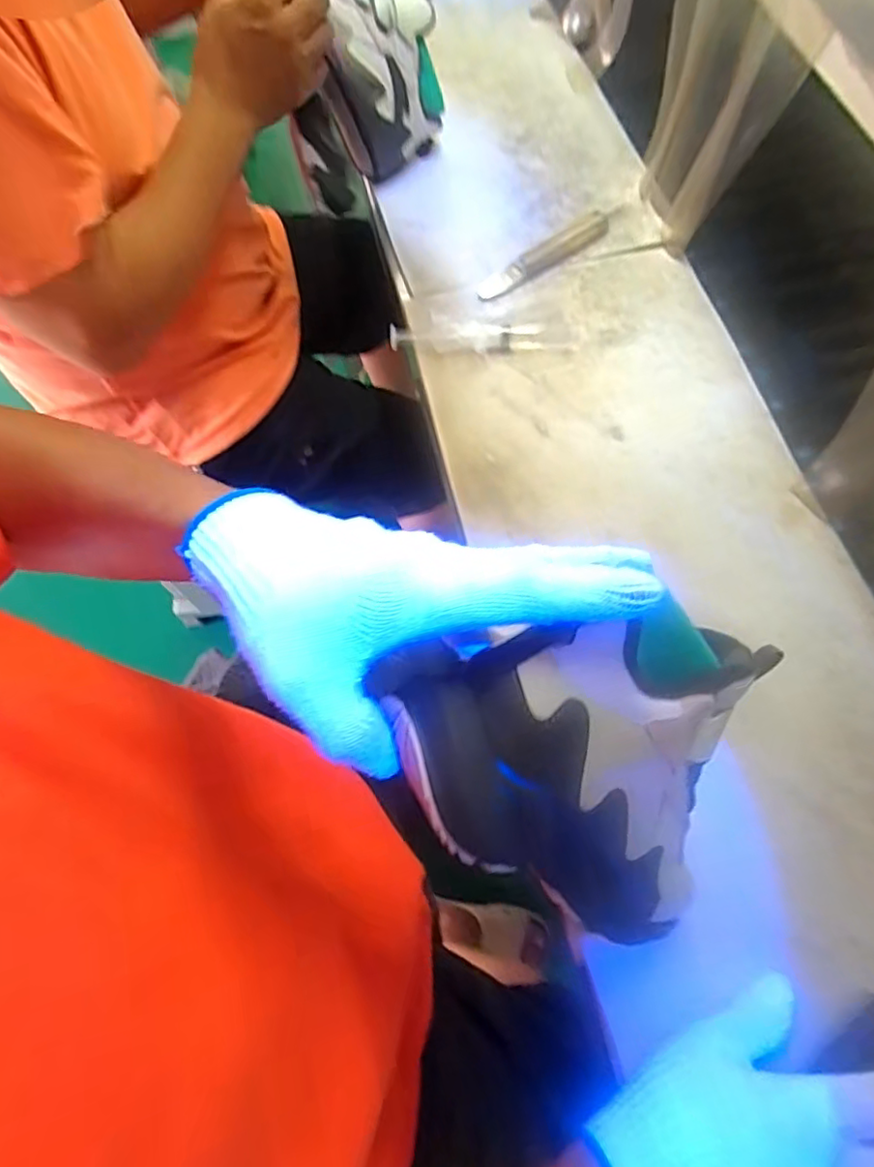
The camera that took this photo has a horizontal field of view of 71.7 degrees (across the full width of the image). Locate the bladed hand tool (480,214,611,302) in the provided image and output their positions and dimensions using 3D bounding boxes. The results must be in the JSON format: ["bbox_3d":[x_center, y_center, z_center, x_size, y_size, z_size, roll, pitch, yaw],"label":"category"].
[{"bbox_3d":[0.115,-0.340,0.624,0.161,0.017,0.029,-33,70,-11],"label":"bladed hand tool"}]

